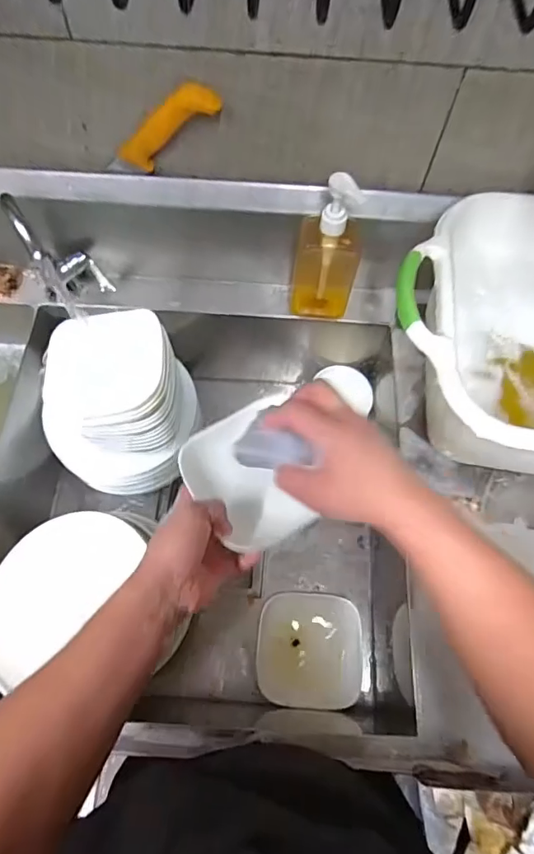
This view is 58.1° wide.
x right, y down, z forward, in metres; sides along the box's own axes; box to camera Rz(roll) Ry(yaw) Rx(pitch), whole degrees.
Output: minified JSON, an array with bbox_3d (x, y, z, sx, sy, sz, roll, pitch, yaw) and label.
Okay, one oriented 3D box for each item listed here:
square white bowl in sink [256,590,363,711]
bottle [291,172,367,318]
[{"bbox_3d":[0.063,0.325,0.710,0.147,0.039,0.151,5,66,1],"label":"square white bowl in sink"},{"bbox_3d":[0.082,-0.236,0.642,0.083,0.218,0.051,5,66,1],"label":"bottle"}]

